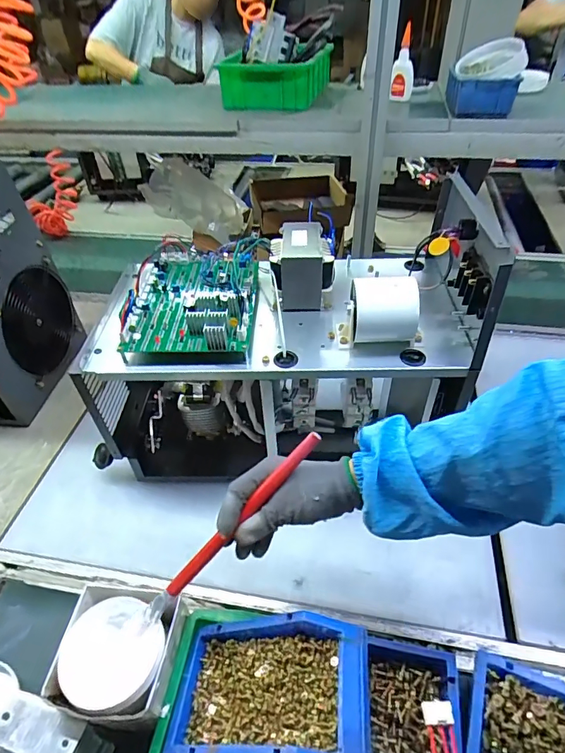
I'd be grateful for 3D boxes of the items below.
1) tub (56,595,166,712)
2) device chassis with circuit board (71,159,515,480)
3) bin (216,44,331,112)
[{"bbox_3d":[-0.168,0.274,0.441,0.100,0.041,0.093,-2,44,1],"label":"tub"},{"bbox_3d":[-0.011,-0.041,0.683,0.532,0.340,0.254,-1,44,2],"label":"device chassis with circuit board"},{"bbox_3d":[-0.023,-0.574,0.861,0.194,0.094,0.206,10,46,13],"label":"bin"}]

